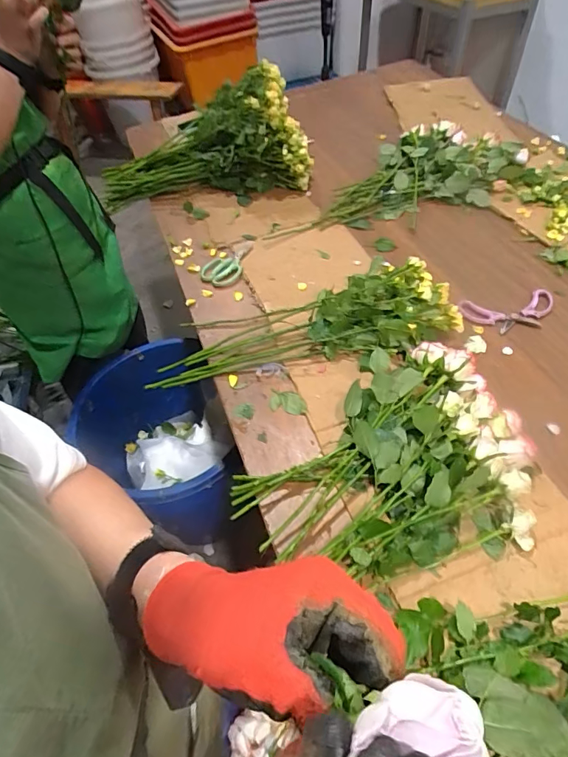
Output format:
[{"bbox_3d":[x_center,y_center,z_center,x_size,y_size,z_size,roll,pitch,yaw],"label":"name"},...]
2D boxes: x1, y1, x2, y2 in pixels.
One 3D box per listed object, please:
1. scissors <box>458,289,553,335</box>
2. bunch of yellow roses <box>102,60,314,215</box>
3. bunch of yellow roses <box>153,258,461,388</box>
[{"bbox_3d":[0.464,-0.135,0.906,0.184,0.018,0.093,-5,51,2],"label":"scissors"},{"bbox_3d":[-0.244,-0.707,1.306,0.616,0.233,0.284,-4,51,3],"label":"bunch of yellow roses"},{"bbox_3d":[0.030,-0.127,0.891,0.582,0.100,0.217,-8,51,0],"label":"bunch of yellow roses"}]

